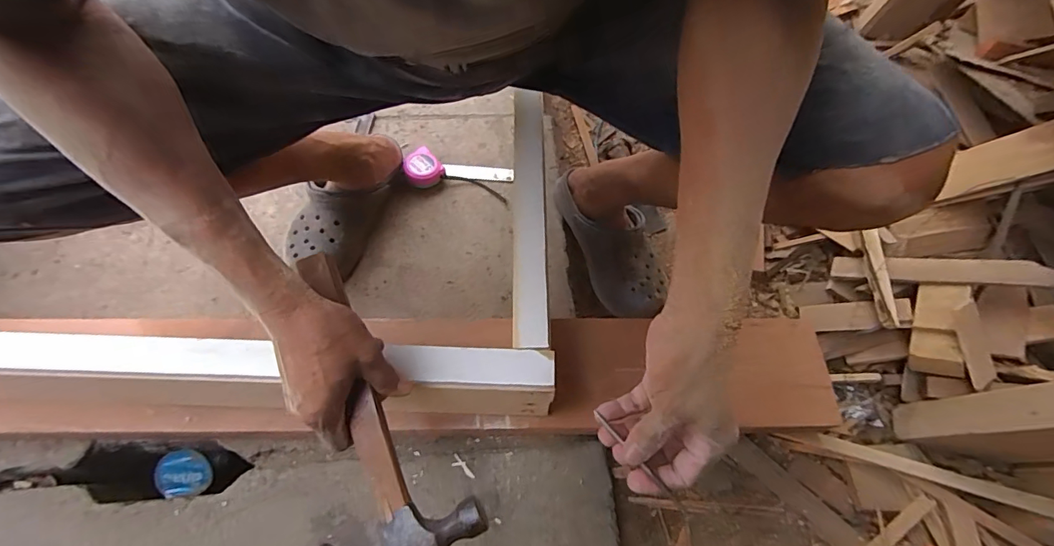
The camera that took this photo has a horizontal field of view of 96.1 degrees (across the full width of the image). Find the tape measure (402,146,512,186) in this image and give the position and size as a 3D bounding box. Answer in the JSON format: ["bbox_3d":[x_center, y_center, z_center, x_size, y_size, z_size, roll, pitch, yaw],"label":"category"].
[{"bbox_3d":[-0.120,-0.184,0.833,0.183,0.029,0.062,-2,62,-18],"label":"tape measure"}]

